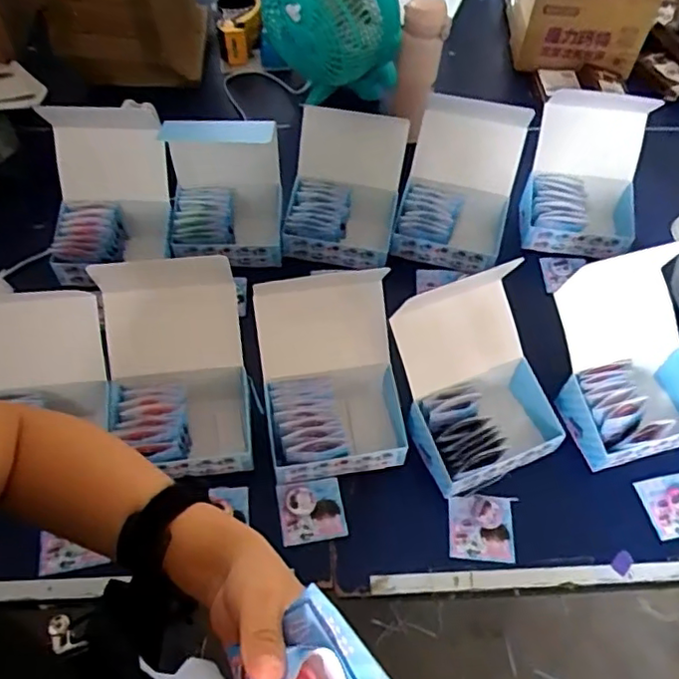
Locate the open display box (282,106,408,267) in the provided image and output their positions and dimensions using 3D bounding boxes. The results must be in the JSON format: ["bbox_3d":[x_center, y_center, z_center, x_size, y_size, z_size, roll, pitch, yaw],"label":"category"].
[{"bbox_3d":[0.005,-0.197,0.813,0.146,0.174,0.110,10,57,3],"label":"open display box"}]

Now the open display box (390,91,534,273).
[{"bbox_3d":[0.164,-0.205,0.842,0.151,0.160,0.147,17,57,8],"label":"open display box"}]

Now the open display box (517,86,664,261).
[{"bbox_3d":[0.356,-0.229,0.864,0.168,0.150,0.172,15,57,7],"label":"open display box"}]

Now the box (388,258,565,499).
[{"bbox_3d":[0.153,0.038,0.676,0.165,0.157,0.193,-20,60,-16],"label":"box"}]

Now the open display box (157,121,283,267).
[{"bbox_3d":[-0.155,-0.190,0.836,0.145,0.173,0.128,-1,57,-4],"label":"open display box"}]

